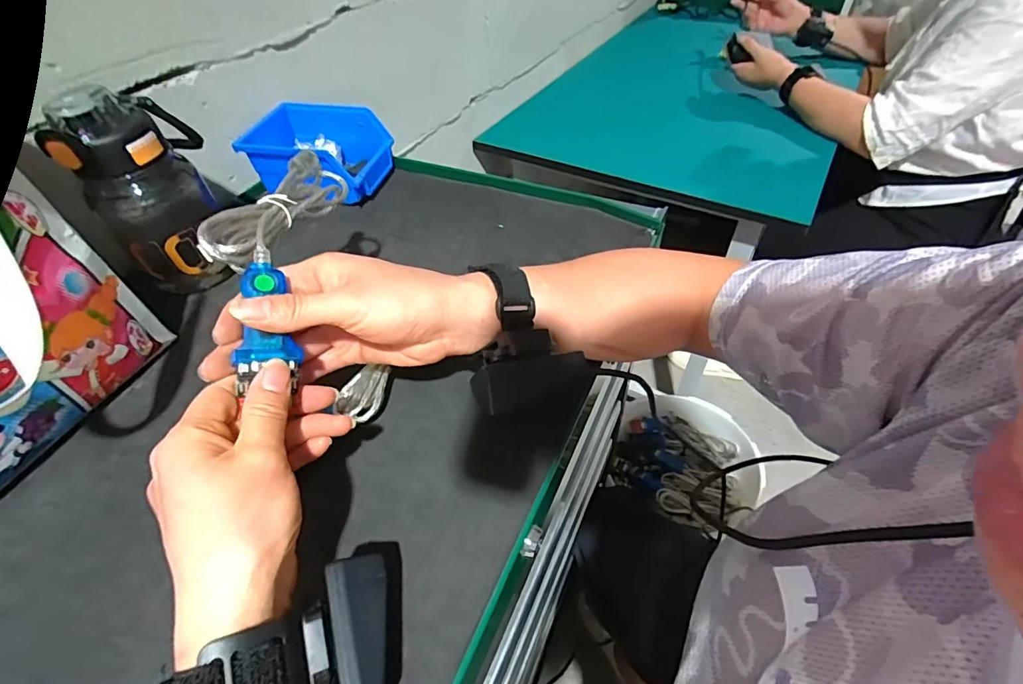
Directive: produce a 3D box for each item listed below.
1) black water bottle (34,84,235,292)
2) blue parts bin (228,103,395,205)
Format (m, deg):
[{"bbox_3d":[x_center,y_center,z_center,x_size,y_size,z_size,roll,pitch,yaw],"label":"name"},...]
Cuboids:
[{"bbox_3d":[-0.319,-0.134,0.426,0.073,0.166,0.098,-11,49,-5],"label":"black water bottle"},{"bbox_3d":[-0.224,-0.220,0.560,0.142,0.072,0.103,5,50,9],"label":"blue parts bin"}]

